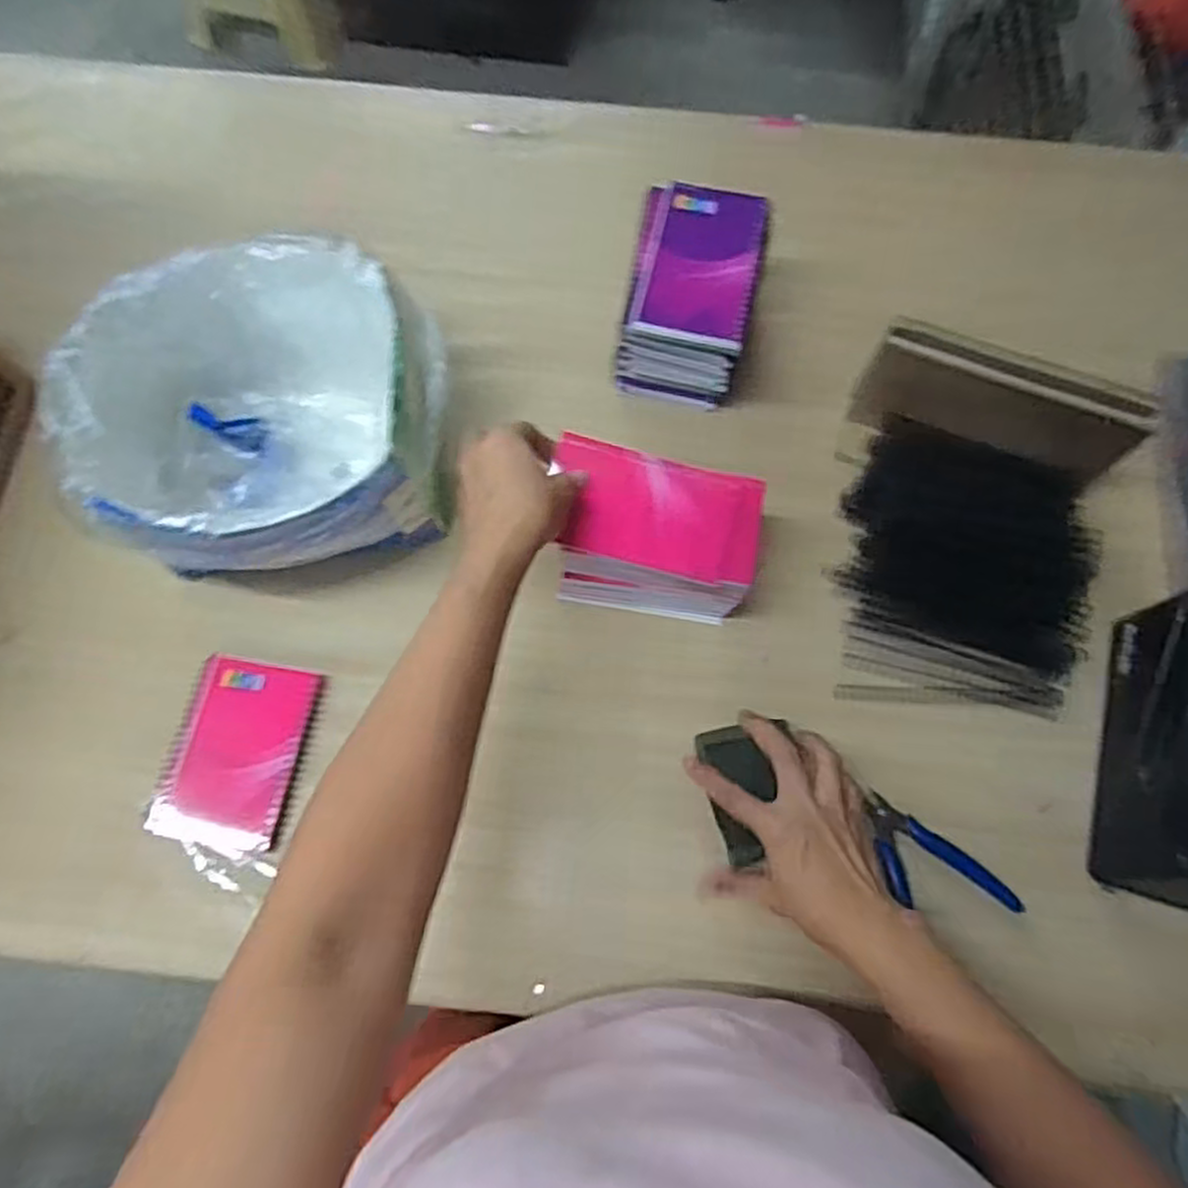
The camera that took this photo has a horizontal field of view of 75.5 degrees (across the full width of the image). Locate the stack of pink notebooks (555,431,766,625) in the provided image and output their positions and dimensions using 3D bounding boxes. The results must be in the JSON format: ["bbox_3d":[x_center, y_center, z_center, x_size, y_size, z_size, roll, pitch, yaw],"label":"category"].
[{"bbox_3d":[0.042,-0.039,0.572,0.143,0.100,0.089,12,72,4],"label":"stack of pink notebooks"}]

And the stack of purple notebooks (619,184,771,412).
[{"bbox_3d":[0.078,-0.238,0.626,0.097,0.113,0.137,13,72,4],"label":"stack of purple notebooks"}]

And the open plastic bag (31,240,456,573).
[{"bbox_3d":[-0.232,-0.124,0.574,0.259,0.146,0.231,-22,72,-7],"label":"open plastic bag"}]

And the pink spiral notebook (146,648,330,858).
[{"bbox_3d":[-0.260,0.115,0.564,0.092,0.017,0.131,10,71,3],"label":"pink spiral notebook"}]

